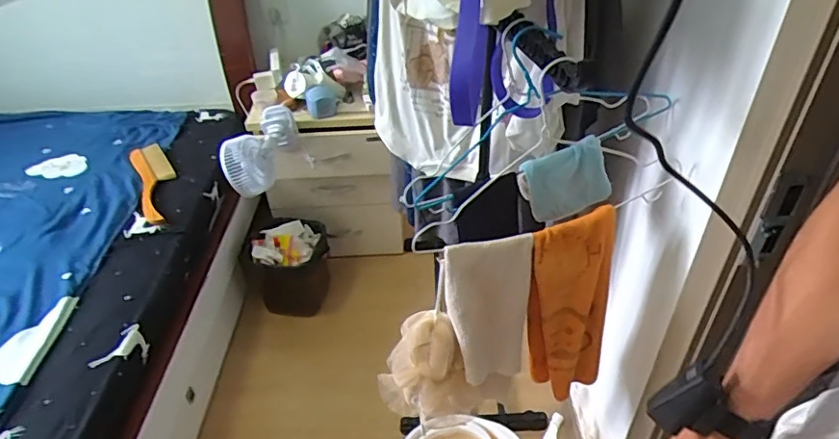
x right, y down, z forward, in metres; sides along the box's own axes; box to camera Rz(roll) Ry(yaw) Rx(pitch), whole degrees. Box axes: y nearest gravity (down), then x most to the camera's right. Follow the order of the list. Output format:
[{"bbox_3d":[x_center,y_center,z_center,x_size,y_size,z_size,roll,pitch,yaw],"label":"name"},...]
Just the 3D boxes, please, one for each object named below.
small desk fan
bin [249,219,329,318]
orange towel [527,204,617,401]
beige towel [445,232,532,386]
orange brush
[{"bbox_3d":[-0.434,-0.200,1.489,0.110,0.135,0.299,11,55,15],"label":"small desk fan"},{"bbox_3d":[-0.407,0.136,1.748,0.240,0.237,0.215,-12,40,-14],"label":"bin"},{"bbox_3d":[0.239,0.150,0.861,0.149,0.369,0.039,-12,40,-14],"label":"orange towel"},{"bbox_3d":[0.103,0.138,0.805,0.125,0.236,0.060,-11,39,-13],"label":"beige towel"},{"bbox_3d":[-0.766,-0.117,1.573,0.105,0.054,0.372,-19,42,-22],"label":"orange brush"}]

